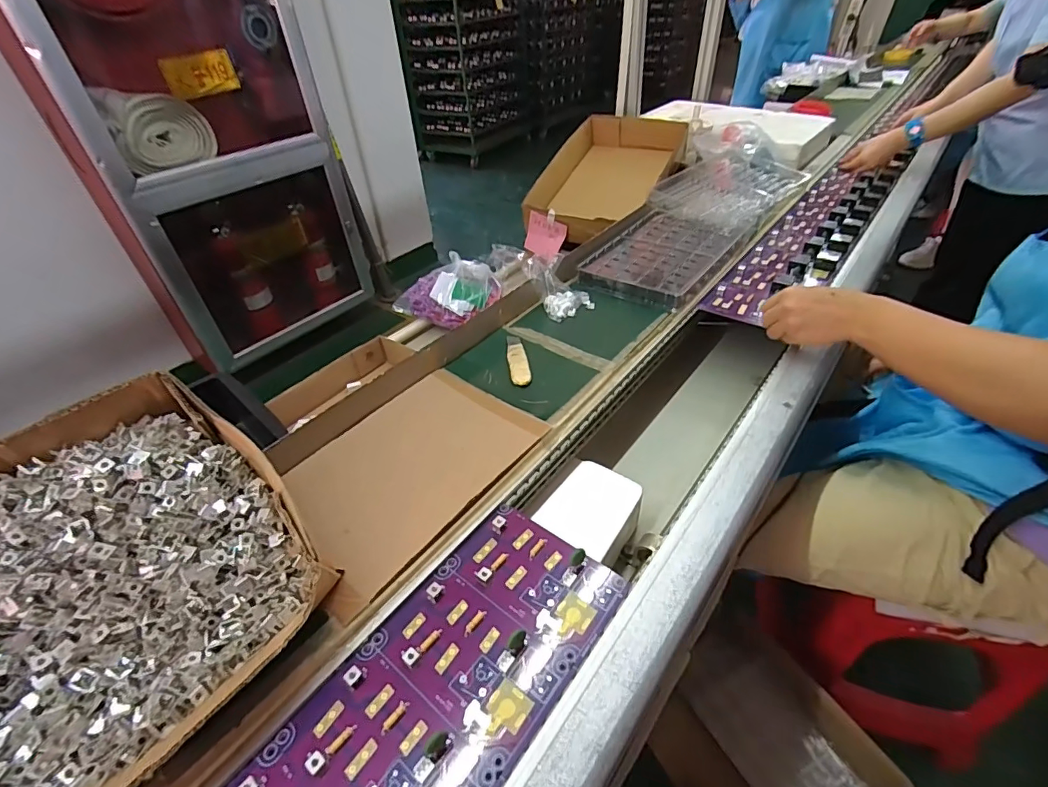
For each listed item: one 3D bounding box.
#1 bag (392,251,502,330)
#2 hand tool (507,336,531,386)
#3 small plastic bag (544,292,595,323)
[{"bbox_3d":[-0.139,-0.195,0.917,0.171,0.067,0.158,22,47,26],"label":"bag"},{"bbox_3d":[-0.009,-0.047,0.634,0.025,0.007,0.108,-7,41,-4],"label":"hand tool"},{"bbox_3d":[0.066,-0.136,0.721,0.073,0.012,0.046,-23,44,-21],"label":"small plastic bag"}]

